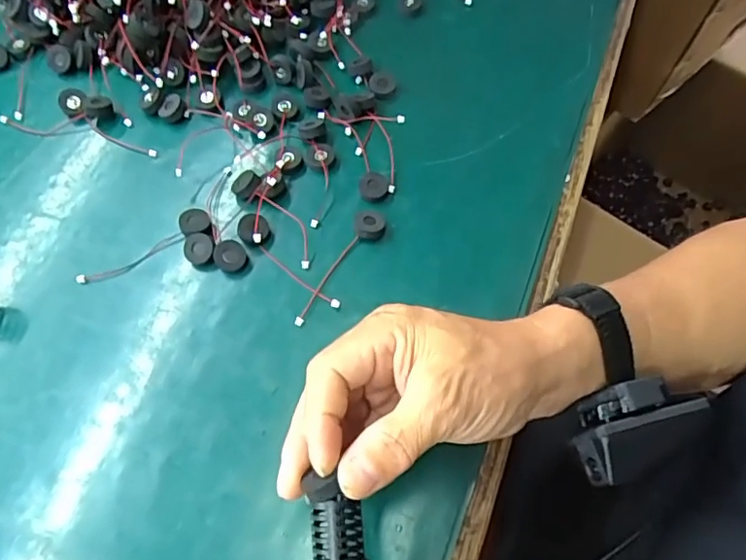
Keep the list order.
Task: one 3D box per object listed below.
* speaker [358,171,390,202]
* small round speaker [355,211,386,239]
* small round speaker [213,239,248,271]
[{"bbox_3d":[0.001,-0.067,0.391,0.021,0.006,0.024,1,65,1],"label":"speaker"},{"bbox_3d":[-0.002,-0.038,0.375,0.020,0.009,0.021,0,65,1],"label":"small round speaker"},{"bbox_3d":[-0.096,-0.016,0.366,0.020,0.012,0.019,0,65,1],"label":"small round speaker"}]

